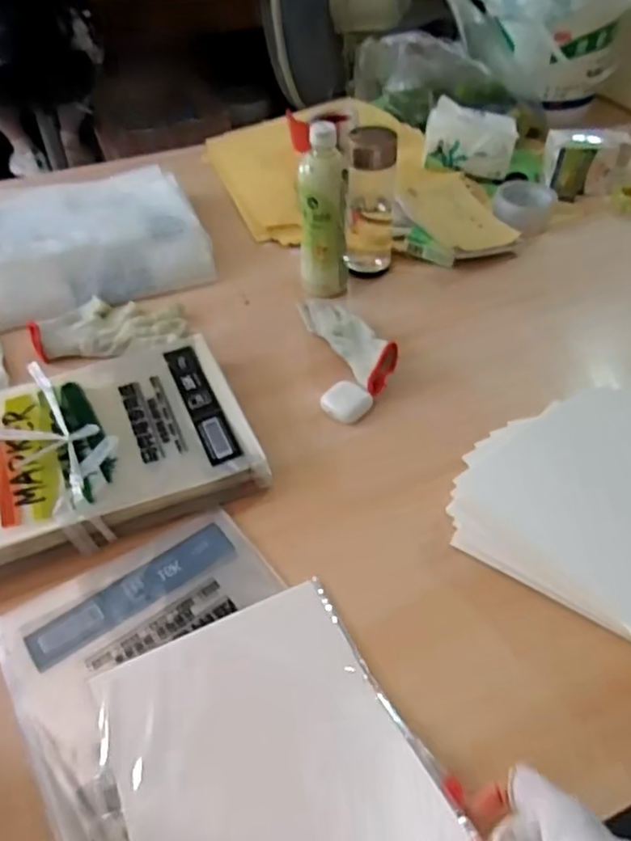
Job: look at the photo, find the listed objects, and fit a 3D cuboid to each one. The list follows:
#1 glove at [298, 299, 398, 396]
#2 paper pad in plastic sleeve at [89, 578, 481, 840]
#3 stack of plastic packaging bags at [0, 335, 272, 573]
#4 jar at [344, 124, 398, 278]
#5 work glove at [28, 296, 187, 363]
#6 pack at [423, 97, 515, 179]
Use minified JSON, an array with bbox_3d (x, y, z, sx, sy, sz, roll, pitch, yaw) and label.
[{"bbox_3d":[0.037,-0.106,0.768,0.053,0.035,0.199,-21,49,-19],"label":"glove"},{"bbox_3d":[-0.030,0.248,0.440,0.195,0.023,0.264,-22,42,-18],"label":"paper pad in plastic sleeve"},{"bbox_3d":[-0.241,0.027,0.647,0.327,0.043,0.236,-19,49,-17],"label":"stack of plastic packaging bags"},{"bbox_3d":[0.074,-0.287,0.854,0.061,0.180,0.073,3,46,3],"label":"jar"},{"bbox_3d":[-0.258,-0.121,0.804,0.180,0.021,0.108,-2,46,-2],"label":"work glove"},{"bbox_3d":[0.255,-0.465,1.052,0.144,0.093,0.066,5,46,5],"label":"pack"}]

